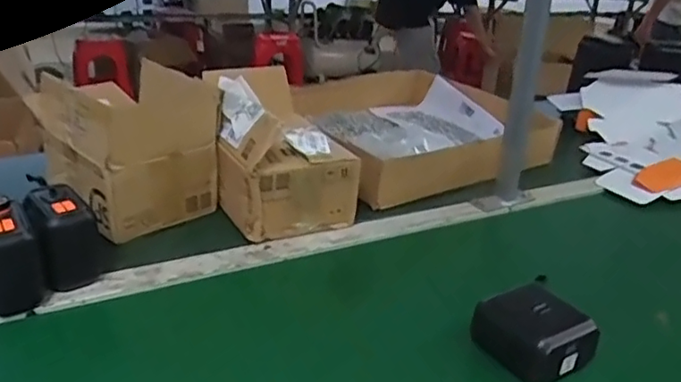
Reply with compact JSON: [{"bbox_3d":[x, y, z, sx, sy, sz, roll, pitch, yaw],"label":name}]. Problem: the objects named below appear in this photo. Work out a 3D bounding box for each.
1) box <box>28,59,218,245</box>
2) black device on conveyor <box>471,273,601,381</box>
[{"bbox_3d":[-0.282,-0.061,0.806,0.185,0.166,0.157,25,31,38],"label":"box"},{"bbox_3d":[0.192,0.139,0.604,0.076,0.059,0.096,-14,30,-35],"label":"black device on conveyor"}]

